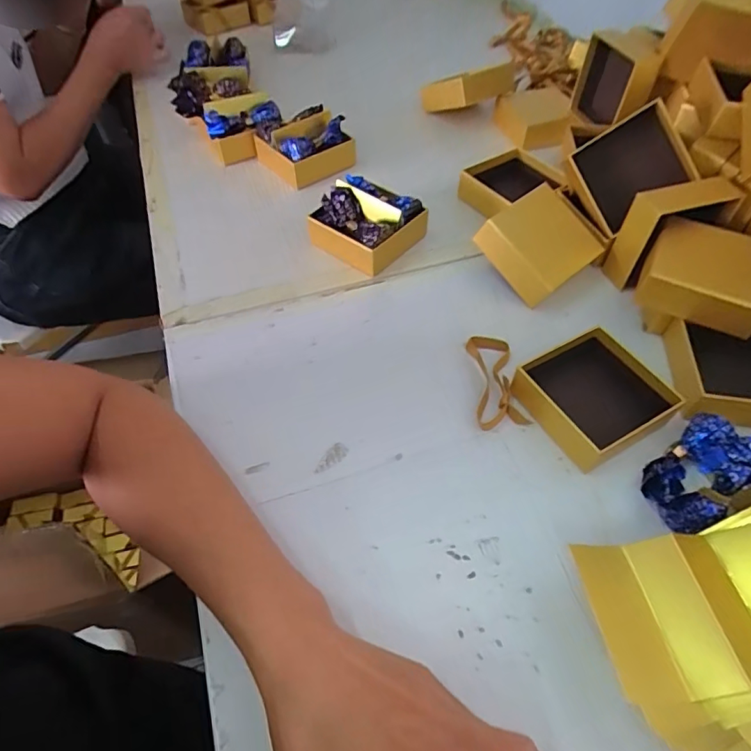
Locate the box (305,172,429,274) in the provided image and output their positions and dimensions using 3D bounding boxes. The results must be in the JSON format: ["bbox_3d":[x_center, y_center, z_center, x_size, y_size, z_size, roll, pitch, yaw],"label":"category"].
[{"bbox_3d":[-0.010,-0.153,0.507,0.089,0.053,0.090,34,61,24],"label":"box"}]

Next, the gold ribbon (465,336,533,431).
[{"bbox_3d":[0.097,0.004,0.412,0.037,0.009,0.086,-2,53,0],"label":"gold ribbon"}]

